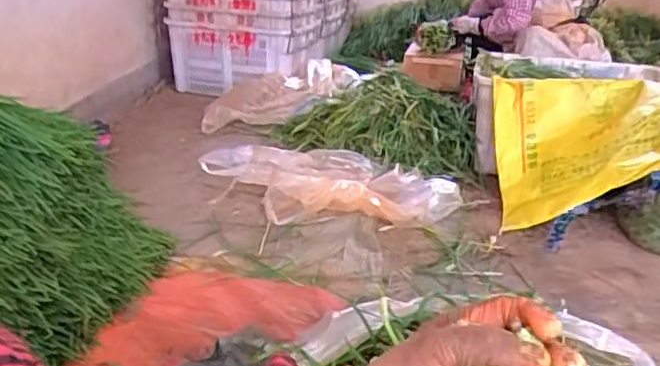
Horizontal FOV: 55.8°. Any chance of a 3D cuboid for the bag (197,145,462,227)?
[{"bbox_3d":[-0.041,-0.006,1.883,0.849,0.143,0.369,10,24,18],"label":"bag"}]

